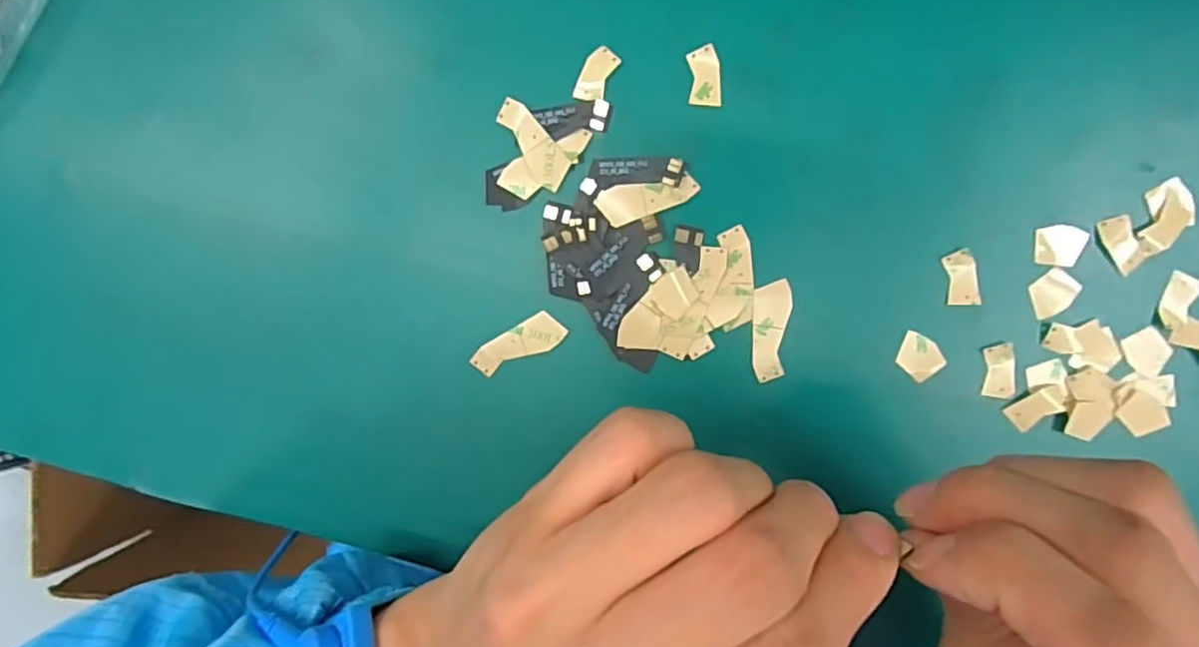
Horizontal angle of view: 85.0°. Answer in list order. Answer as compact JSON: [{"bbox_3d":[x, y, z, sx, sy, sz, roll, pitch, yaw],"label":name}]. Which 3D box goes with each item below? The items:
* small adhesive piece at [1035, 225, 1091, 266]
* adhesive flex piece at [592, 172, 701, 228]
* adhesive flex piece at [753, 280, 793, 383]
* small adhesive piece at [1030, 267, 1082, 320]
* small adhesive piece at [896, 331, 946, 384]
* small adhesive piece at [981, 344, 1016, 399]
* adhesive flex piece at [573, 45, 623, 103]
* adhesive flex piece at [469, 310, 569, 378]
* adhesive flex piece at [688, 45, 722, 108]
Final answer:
[{"bbox_3d":[0.164,-0.028,0.232,0.016,0.004,0.014,7,94,4],"label":"small adhesive piece"},{"bbox_3d":[0.018,-0.047,0.241,0.037,0.004,0.014,-16,92,5],"label":"adhesive flex piece"},{"bbox_3d":[0.064,0.003,0.243,0.013,0.004,0.036,1,94,4],"label":"adhesive flex piece"},{"bbox_3d":[0.163,-0.011,0.234,0.017,0.004,0.014,-34,91,6],"label":"small adhesive piece"},{"bbox_3d":[0.118,0.013,0.239,0.017,0.004,0.014,41,96,1],"label":"small adhesive piece"},{"bbox_3d":[0.146,0.017,0.239,0.011,0.004,0.020,0,93,9],"label":"small adhesive piece"},{"bbox_3d":[-0.001,-0.091,0.241,0.011,0.004,0.020,27,95,2],"label":"adhesive flex piece"},{"bbox_3d":[-0.031,0.009,0.252,0.037,0.004,0.014,-29,91,6],"label":"adhesive flex piece"},{"bbox_3d":[0.039,-0.090,0.239,0.011,0.004,0.021,-3,97,3],"label":"adhesive flex piece"}]

